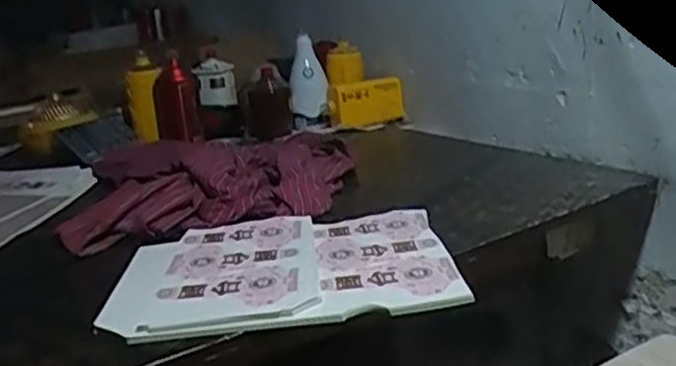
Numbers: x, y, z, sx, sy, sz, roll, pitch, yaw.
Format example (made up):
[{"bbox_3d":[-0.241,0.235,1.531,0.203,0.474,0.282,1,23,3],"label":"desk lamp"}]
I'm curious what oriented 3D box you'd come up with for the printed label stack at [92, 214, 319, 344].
[{"bbox_3d":[-0.133,0.094,0.759,0.216,0.015,0.263,-5,18,-3],"label":"printed label stack"}]

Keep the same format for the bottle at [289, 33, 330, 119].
[{"bbox_3d":[-0.067,-0.230,1.494,0.081,0.182,0.046,-4,-17,5],"label":"bottle"}]

